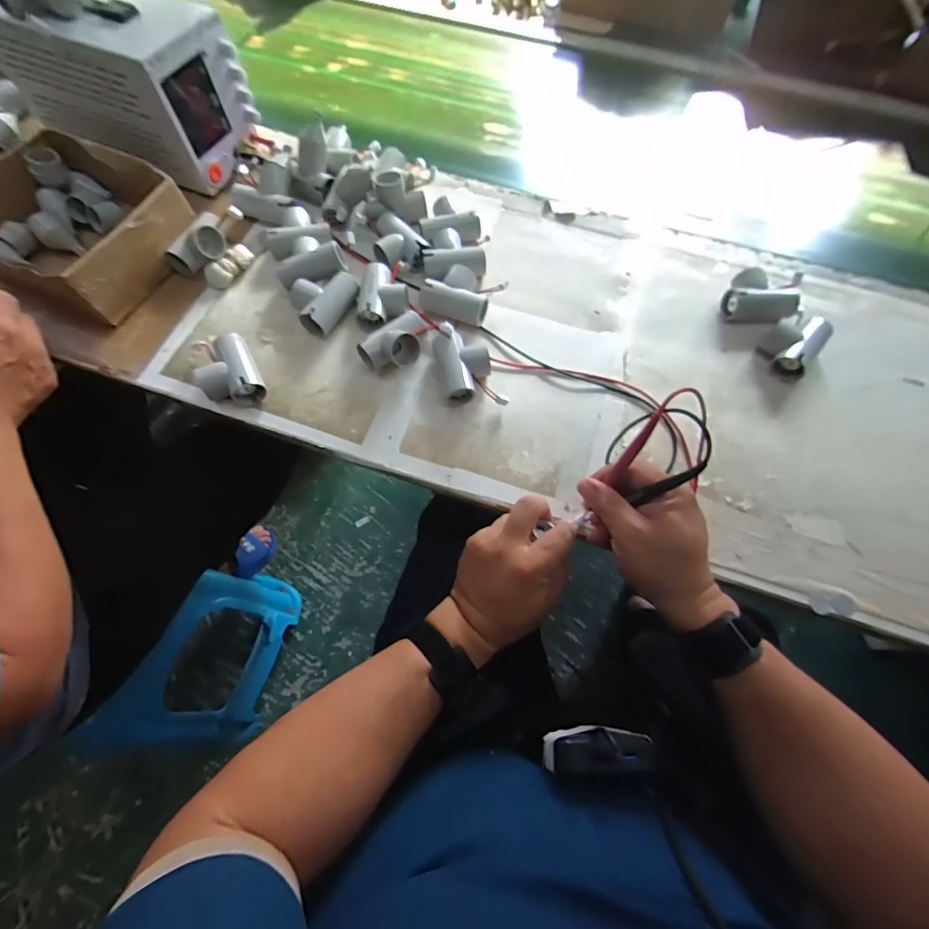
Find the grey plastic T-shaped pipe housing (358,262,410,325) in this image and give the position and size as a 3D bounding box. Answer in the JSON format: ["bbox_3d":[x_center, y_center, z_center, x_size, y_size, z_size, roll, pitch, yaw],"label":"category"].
[{"bbox_3d":[-0.089,-0.198,0.510,0.053,0.024,0.075,3,66,-1],"label":"grey plastic T-shaped pipe housing"}]

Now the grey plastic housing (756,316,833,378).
[{"bbox_3d":[0.366,-0.135,0.499,0.056,0.034,0.073,42,71,15],"label":"grey plastic housing"}]

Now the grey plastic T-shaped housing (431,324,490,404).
[{"bbox_3d":[-0.004,-0.107,0.476,0.054,0.037,0.083,-14,67,-8],"label":"grey plastic T-shaped housing"}]

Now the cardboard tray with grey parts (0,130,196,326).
[{"bbox_3d":[-0.450,-0.276,0.521,0.212,0.070,0.184,26,67,9],"label":"cardboard tray with grey parts"}]

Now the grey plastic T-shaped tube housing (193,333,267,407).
[{"bbox_3d":[-0.249,-0.097,0.473,0.056,0.034,0.076,-26,69,-13],"label":"grey plastic T-shaped tube housing"}]

